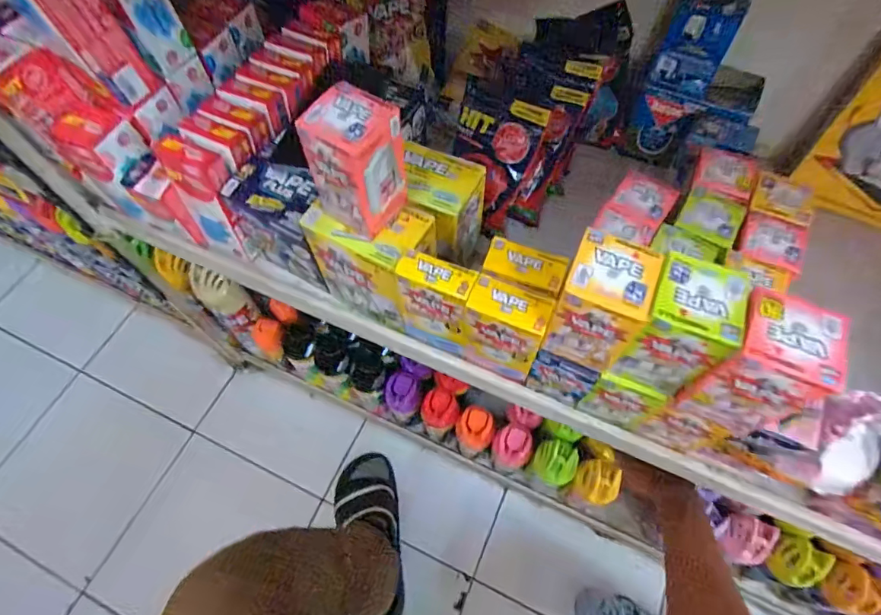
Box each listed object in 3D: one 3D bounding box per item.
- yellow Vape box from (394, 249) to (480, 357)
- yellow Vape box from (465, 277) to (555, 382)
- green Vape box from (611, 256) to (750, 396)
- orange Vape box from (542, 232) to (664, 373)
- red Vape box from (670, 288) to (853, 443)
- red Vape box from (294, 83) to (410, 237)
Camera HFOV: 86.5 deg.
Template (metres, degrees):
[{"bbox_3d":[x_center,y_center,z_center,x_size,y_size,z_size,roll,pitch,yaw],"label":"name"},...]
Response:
[{"bbox_3d":[-0.003,-0.001,0.403,0.061,0.109,0.026,23,65,13],"label":"yellow Vape box"},{"bbox_3d":[0.053,0.023,0.394,0.059,0.115,0.030,20,64,11],"label":"yellow Vape box"},{"bbox_3d":[0.157,0.014,0.316,0.050,0.088,0.051,20,64,11],"label":"green Vape box"},{"bbox_3d":[0.109,-0.001,0.325,0.052,0.090,0.050,21,64,12],"label":"orange Vape box"},{"bbox_3d":[0.201,0.039,0.302,0.053,0.097,0.052,21,64,12],"label":"red Vape box"},{"bbox_3d":[-0.062,-0.104,0.352,0.051,0.100,0.058,34,68,17],"label":"red Vape box"}]

